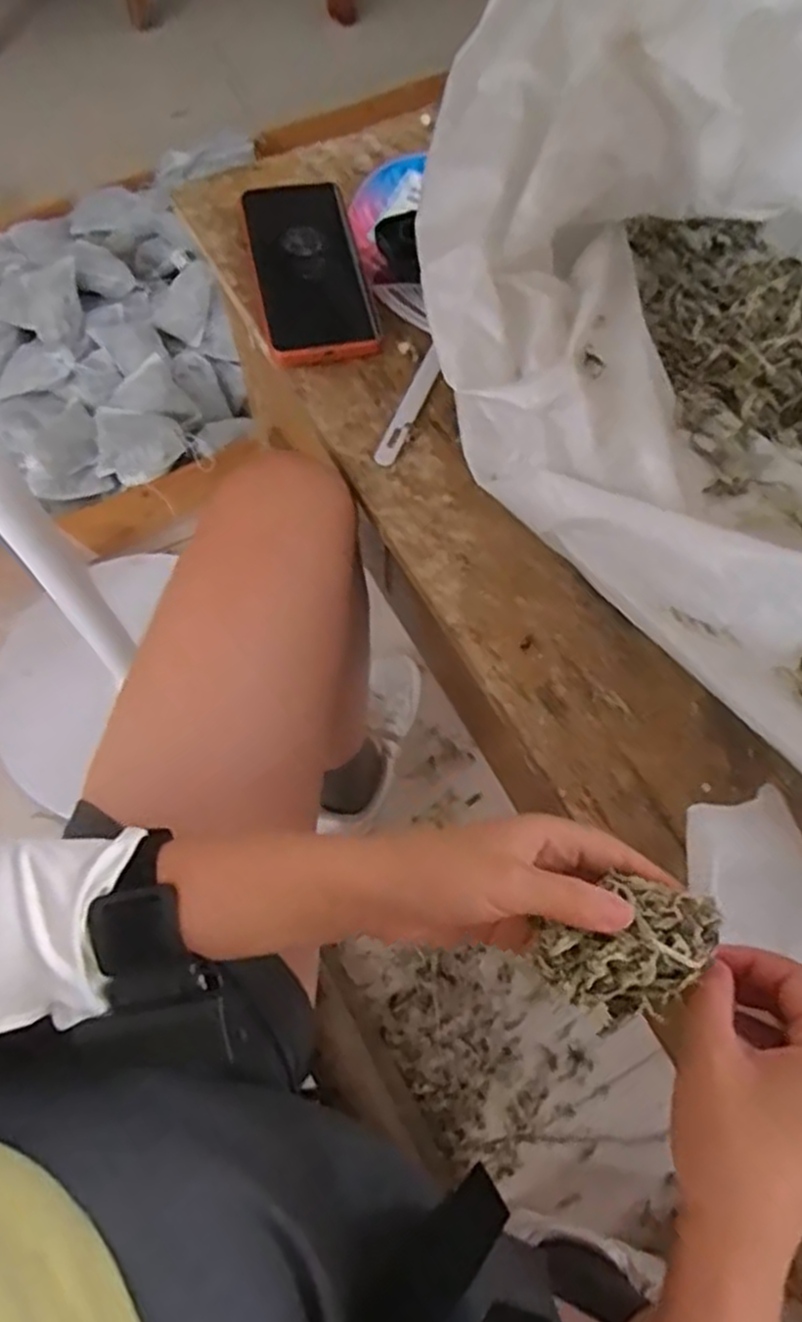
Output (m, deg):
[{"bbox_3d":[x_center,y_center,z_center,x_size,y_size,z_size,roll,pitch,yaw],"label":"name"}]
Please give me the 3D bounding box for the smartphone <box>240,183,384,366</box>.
[{"bbox_3d":[-0.068,-0.286,0.569,0.079,0.020,0.166,-12,67,-6],"label":"smartphone"}]

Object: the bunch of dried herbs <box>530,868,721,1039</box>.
[{"bbox_3d":[0.092,0.113,0.319,0.056,0.030,0.065,38,71,15],"label":"bunch of dried herbs"}]

